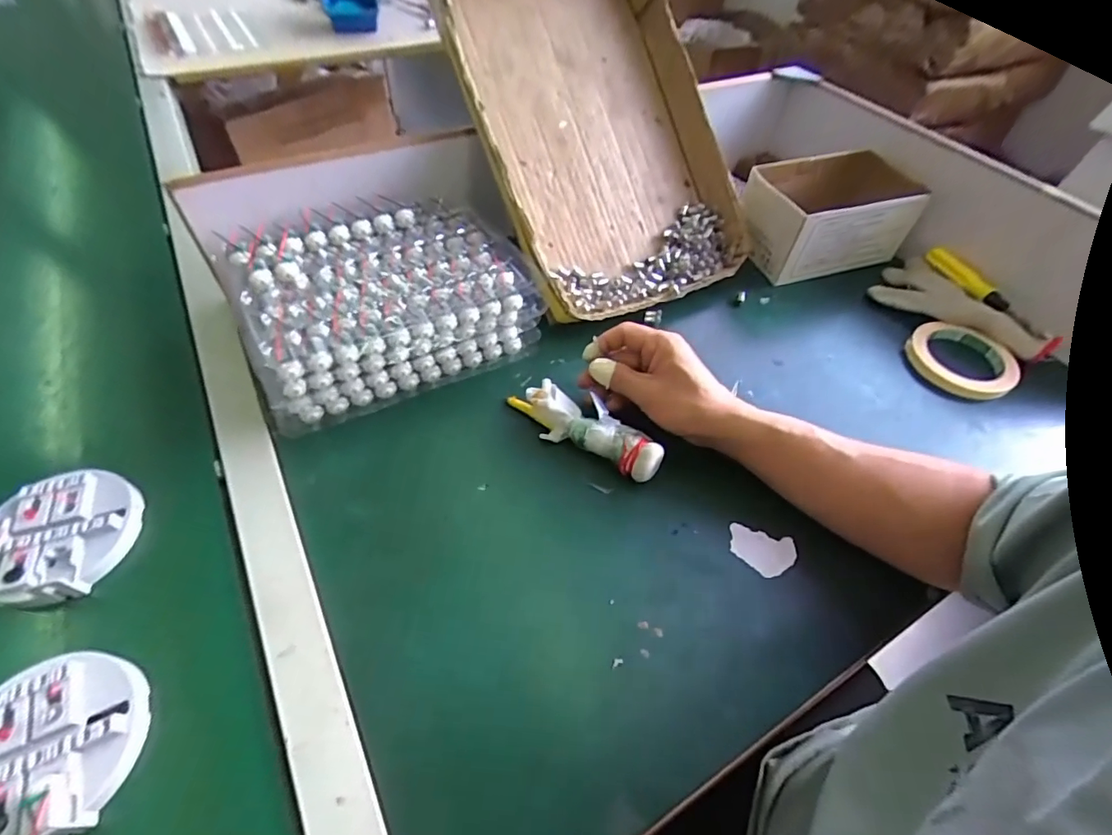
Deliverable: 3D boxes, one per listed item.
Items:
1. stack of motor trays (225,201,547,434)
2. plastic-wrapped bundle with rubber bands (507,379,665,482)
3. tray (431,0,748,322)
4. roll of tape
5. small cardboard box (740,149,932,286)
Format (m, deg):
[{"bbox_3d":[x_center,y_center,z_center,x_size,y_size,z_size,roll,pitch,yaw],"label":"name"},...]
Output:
[{"bbox_3d":[-0.164,-0.118,0.502,0.260,0.087,0.187,-21,56,-20],"label":"stack of motor trays"},{"bbox_3d":[0.025,0.008,0.458,0.148,0.036,0.041,34,56,21],"label":"plastic-wrapped bundle with rubber bands"},{"bbox_3d":[0.061,-0.321,0.581,0.305,0.078,0.408,-22,94,-25],"label":"tray"},{"bbox_3d":[0.450,-0.067,0.563,0.104,0.019,0.104,2,51,-3],"label":"roll of tape"},{"bbox_3d":[0.342,-0.265,0.654,0.206,0.087,0.129,-15,54,-16],"label":"small cardboard box"}]

